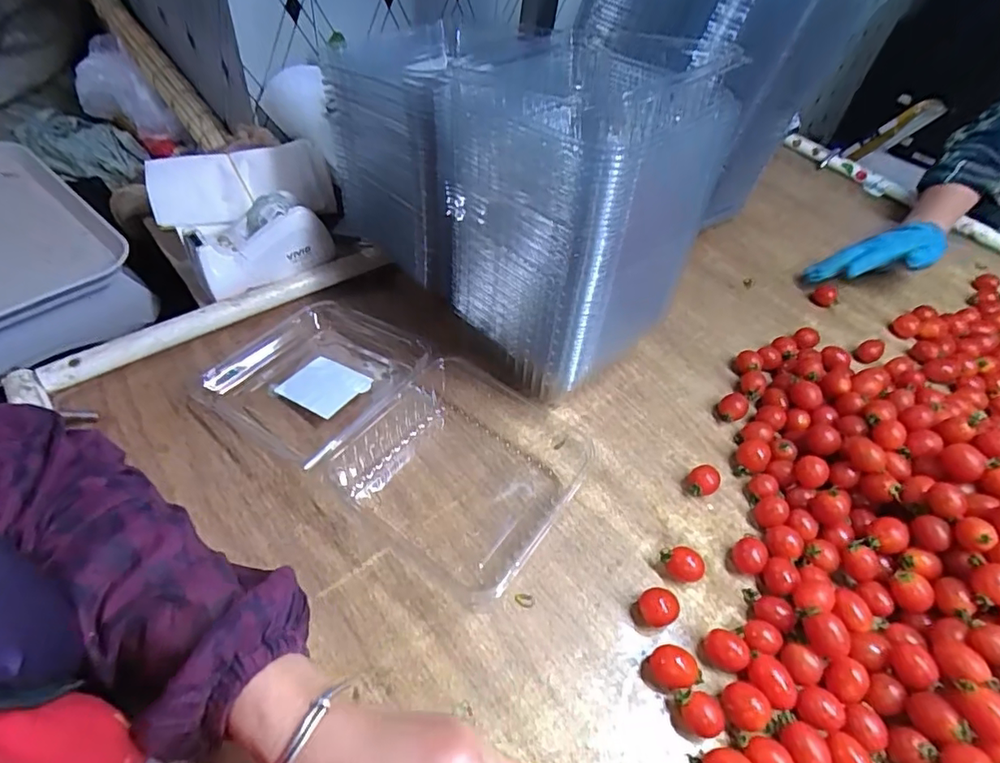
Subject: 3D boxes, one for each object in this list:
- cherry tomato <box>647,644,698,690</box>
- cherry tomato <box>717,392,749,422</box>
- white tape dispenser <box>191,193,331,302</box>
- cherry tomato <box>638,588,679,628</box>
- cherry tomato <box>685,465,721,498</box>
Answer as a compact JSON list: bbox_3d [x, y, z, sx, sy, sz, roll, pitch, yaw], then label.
[{"bbox_3d":[0.123,0.205,0.388,0.028,0.022,0.029,6,47,-6],"label":"cherry tomato"},{"bbox_3d":[0.237,0.028,0.556,0.026,0.025,0.026,4,48,-4],"label":"cherry tomato"},{"bbox_3d":[-0.254,-0.147,0.586,0.138,0.074,0.064,-29,59,-29],"label":"white tape dispenser"},{"bbox_3d":[0.120,0.172,0.414,0.028,0.019,0.027,6,47,-6],"label":"cherry tomato"},{"bbox_3d":[0.183,0.093,0.494,0.027,0.020,0.029,6,47,-6],"label":"cherry tomato"}]

